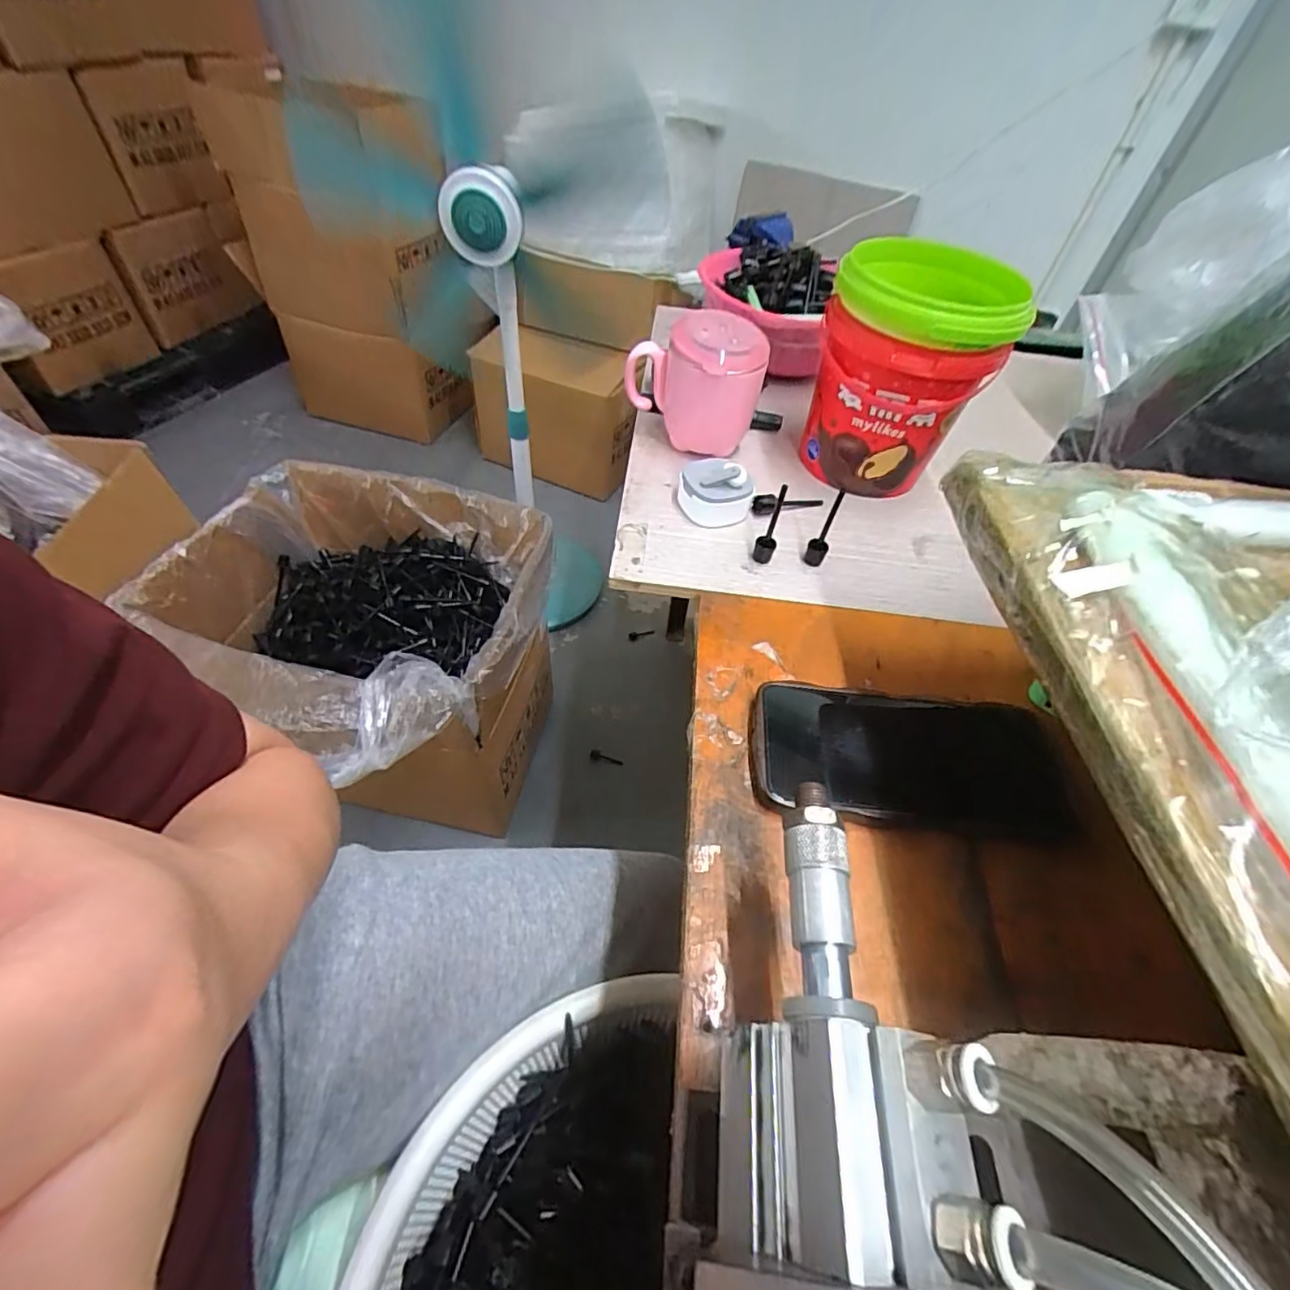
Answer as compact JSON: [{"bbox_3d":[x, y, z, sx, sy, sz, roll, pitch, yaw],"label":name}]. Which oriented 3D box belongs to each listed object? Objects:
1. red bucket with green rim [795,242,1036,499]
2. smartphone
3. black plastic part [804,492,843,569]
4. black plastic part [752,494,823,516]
[{"bbox_3d":[0.199,-0.214,0.468,0.124,0.155,0.129,3,51,-4],"label":"red bucket with green rim"},{"bbox_3d":[0.146,0.059,0.317,0.170,0.014,0.078,6,52,3],"label":"smartphone"},{"bbox_3d":[0.129,-0.082,0.414,0.014,0.059,0.013,24,52,13],"label":"black plastic part"},{"bbox_3d":[0.117,-0.116,0.470,0.062,0.015,0.014,-16,54,-18],"label":"black plastic part"}]

